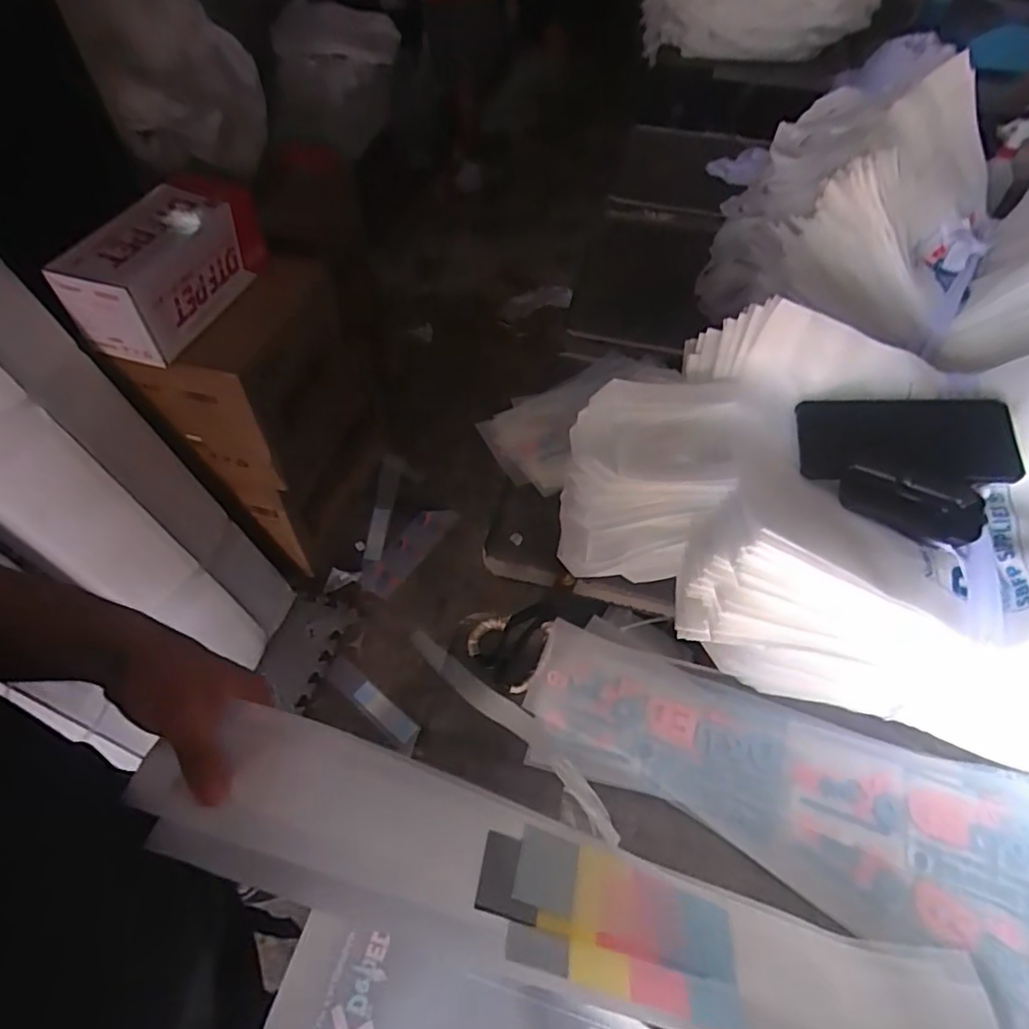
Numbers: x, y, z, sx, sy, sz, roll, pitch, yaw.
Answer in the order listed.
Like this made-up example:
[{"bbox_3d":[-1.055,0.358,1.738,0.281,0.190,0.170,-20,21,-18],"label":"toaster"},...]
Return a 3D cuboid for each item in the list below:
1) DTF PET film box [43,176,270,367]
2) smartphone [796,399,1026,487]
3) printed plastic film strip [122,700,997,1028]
[{"bbox_3d":[-0.598,-0.447,1.044,0.150,0.162,0.381,15,54,8],"label":"DTF PET film box"},{"bbox_3d":[0.342,-0.065,0.511,0.171,0.015,0.080,3,67,8],"label":"smartphone"},{"bbox_3d":[0.068,0.267,0.392,0.607,0.037,0.096,25,55,-9],"label":"printed plastic film strip"}]

